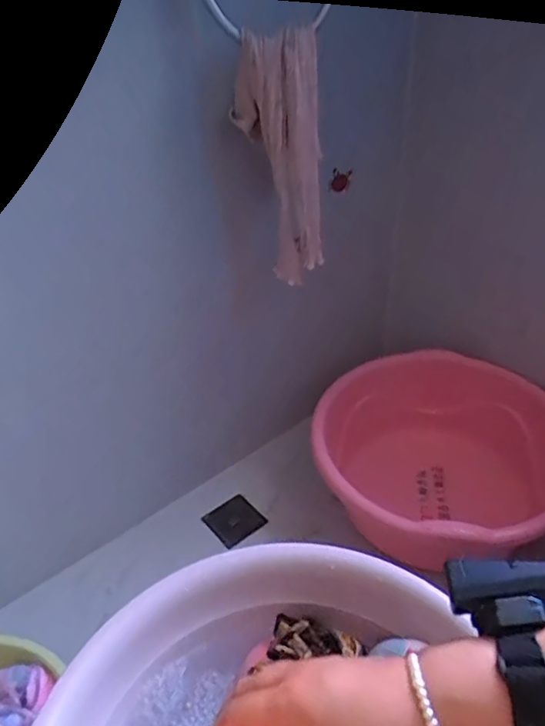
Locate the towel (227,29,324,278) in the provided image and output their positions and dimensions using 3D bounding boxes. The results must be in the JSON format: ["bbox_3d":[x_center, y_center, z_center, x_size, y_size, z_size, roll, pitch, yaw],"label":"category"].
[{"bbox_3d":[0.013,-0.280,0.828,0.114,0.346,0.036,-5,38,-2],"label":"towel"}]

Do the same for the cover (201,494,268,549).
[{"bbox_3d":[-0.076,0.314,1.146,0.095,0.013,0.093,-33,50,-21],"label":"cover"}]

